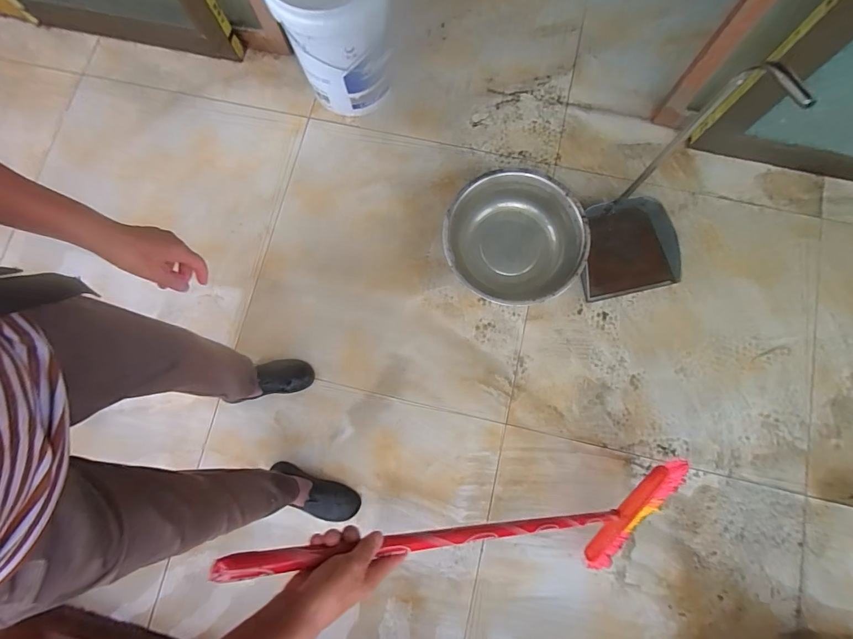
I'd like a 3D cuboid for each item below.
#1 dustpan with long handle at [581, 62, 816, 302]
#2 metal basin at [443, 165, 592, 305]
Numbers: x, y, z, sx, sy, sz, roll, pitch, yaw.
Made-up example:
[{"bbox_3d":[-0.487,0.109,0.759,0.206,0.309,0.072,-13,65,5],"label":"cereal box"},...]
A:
[{"bbox_3d":[0.636,-0.325,1.016,0.299,0.153,0.660,33,111,7],"label":"dustpan with long handle"},{"bbox_3d":[0.234,-0.210,1.067,0.356,0.118,0.344,0,78,1],"label":"metal basin"}]

